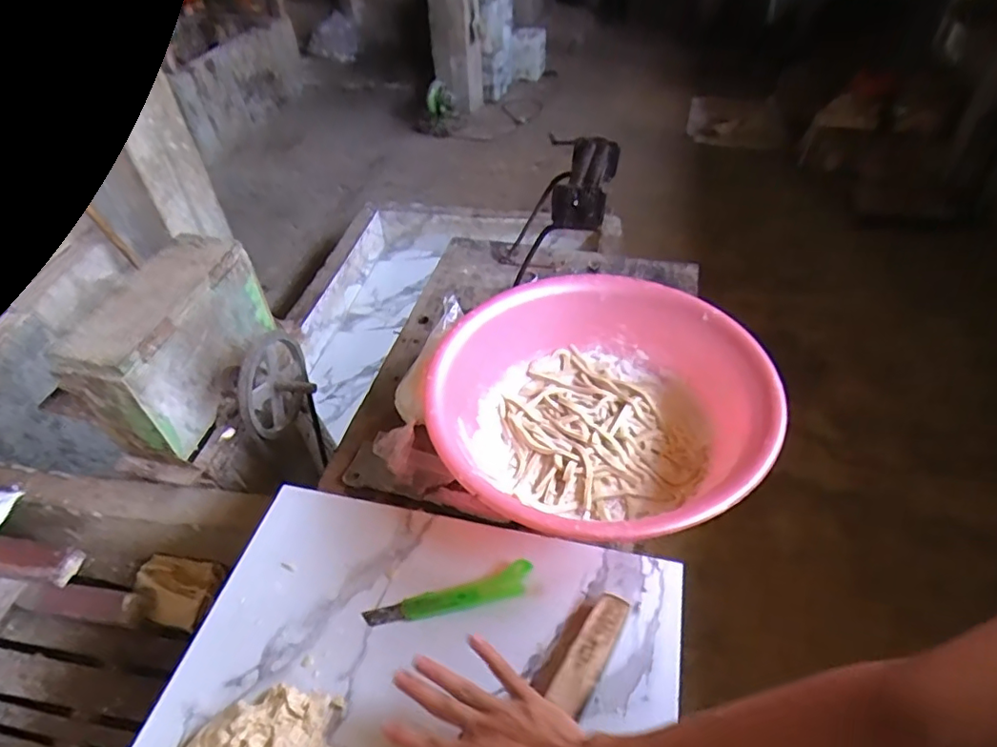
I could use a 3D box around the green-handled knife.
[{"bbox_3d":[-0.051,0.244,0.618,0.182,0.016,0.036,-13,44,-11],"label":"green-handled knife"}]

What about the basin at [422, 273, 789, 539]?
[{"bbox_3d":[0.125,0.043,0.751,0.396,0.117,0.421,-2,43,1],"label":"basin"}]

